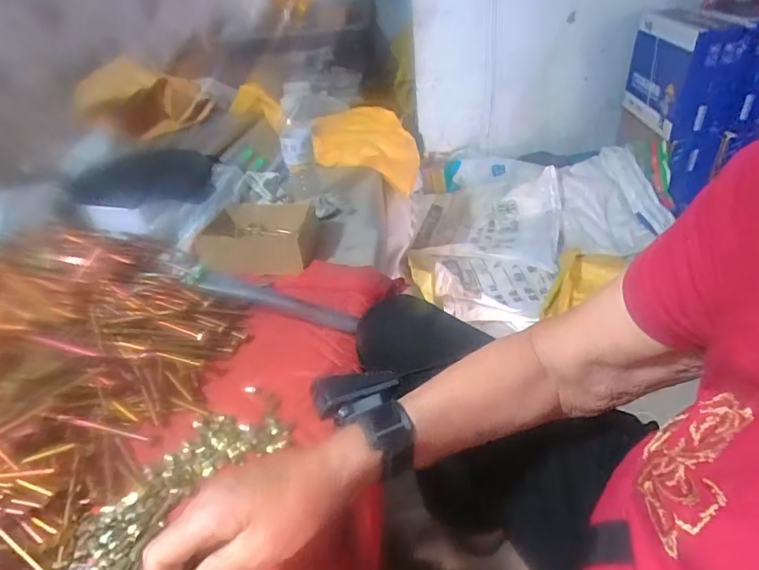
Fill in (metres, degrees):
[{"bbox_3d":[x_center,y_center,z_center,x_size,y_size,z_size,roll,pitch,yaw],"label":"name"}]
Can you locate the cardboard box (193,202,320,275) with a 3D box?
[{"bbox_3d":[-0.214,-0.090,0.816,0.204,0.065,0.174,-4,33,4],"label":"cardboard box"}]

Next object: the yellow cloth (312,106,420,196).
[{"bbox_3d":[-0.040,-0.408,1.424,0.307,0.189,0.434,-9,33,-3],"label":"yellow cloth"}]

